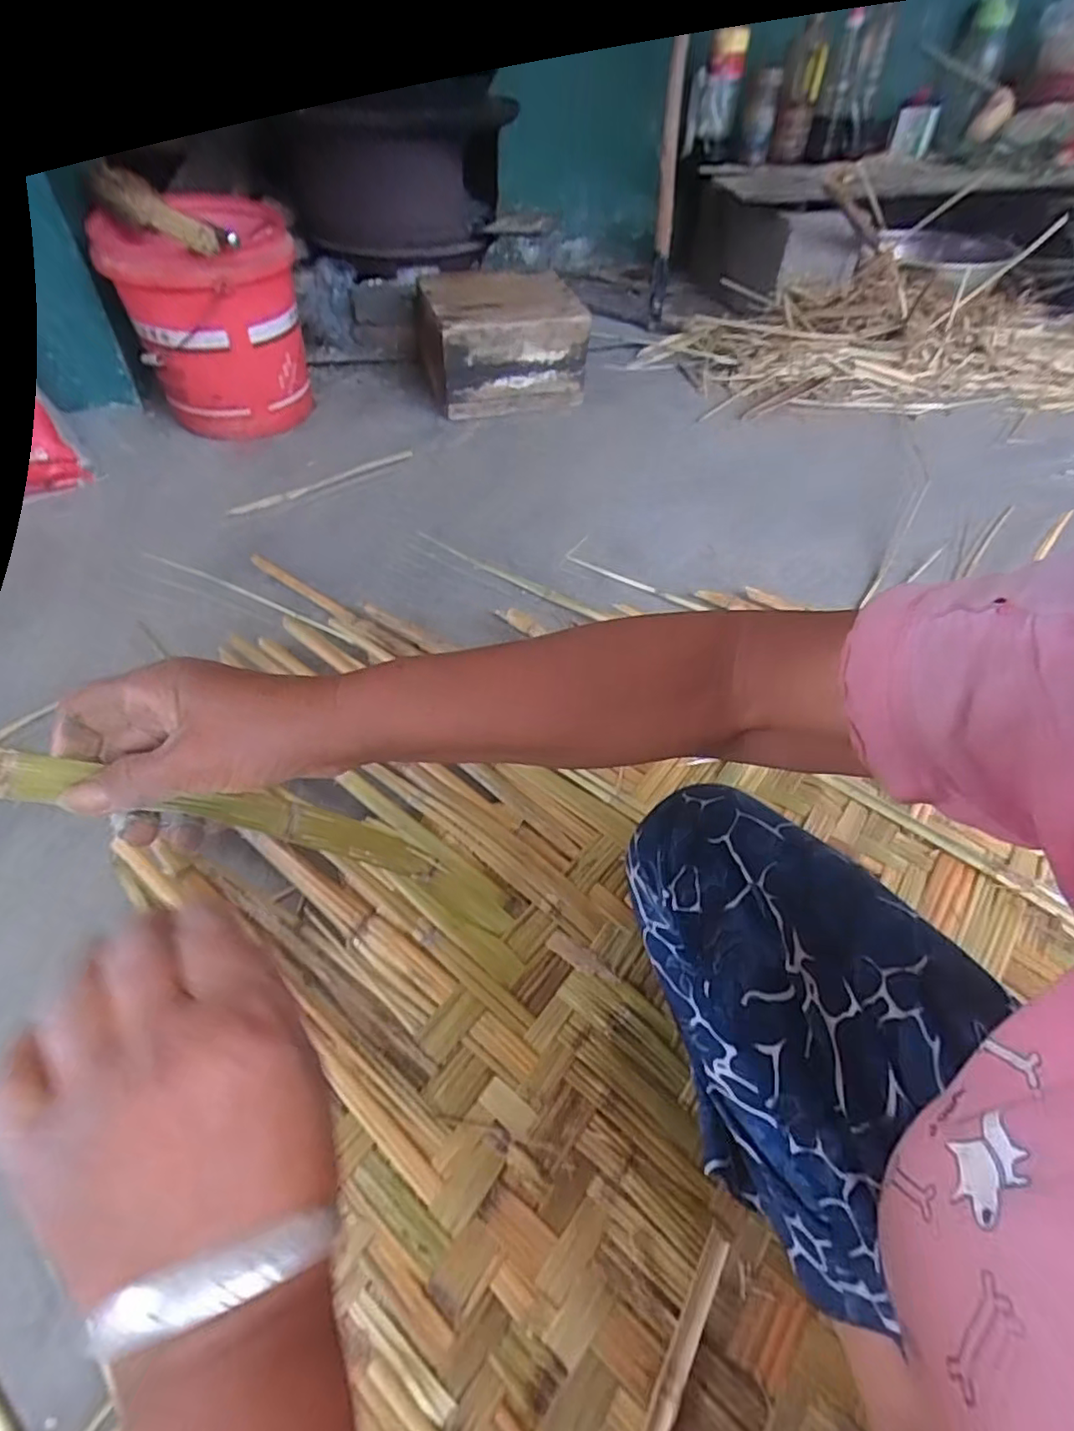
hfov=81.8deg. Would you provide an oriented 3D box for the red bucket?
[{"bbox_3d":[-0.508,-0.643,1.014,0.264,0.309,0.277,-19,56,-14],"label":"red bucket"}]

